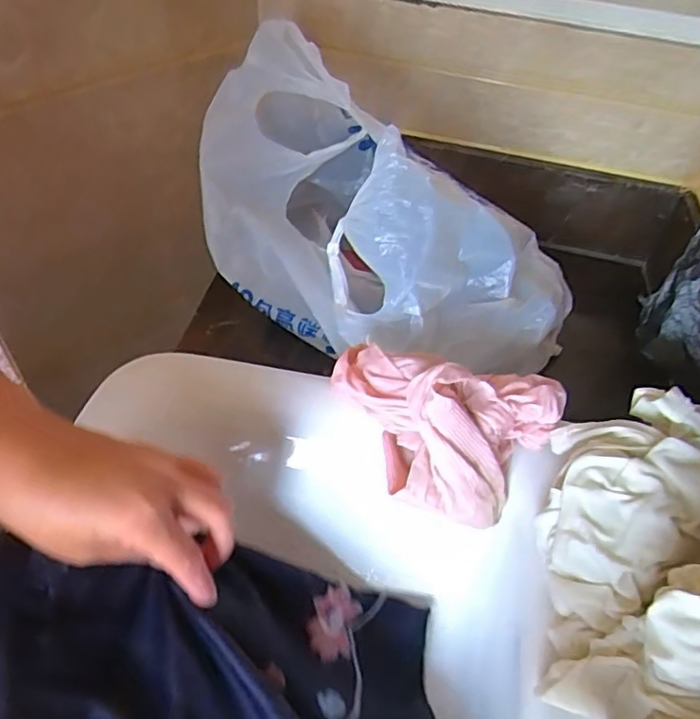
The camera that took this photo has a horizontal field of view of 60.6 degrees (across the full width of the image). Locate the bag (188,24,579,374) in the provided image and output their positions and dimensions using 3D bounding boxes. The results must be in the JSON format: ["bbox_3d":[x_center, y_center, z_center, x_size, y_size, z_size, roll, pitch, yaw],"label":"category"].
[{"bbox_3d":[0.025,-0.135,0.543,0.348,0.187,0.217,36,54,25],"label":"bag"}]

